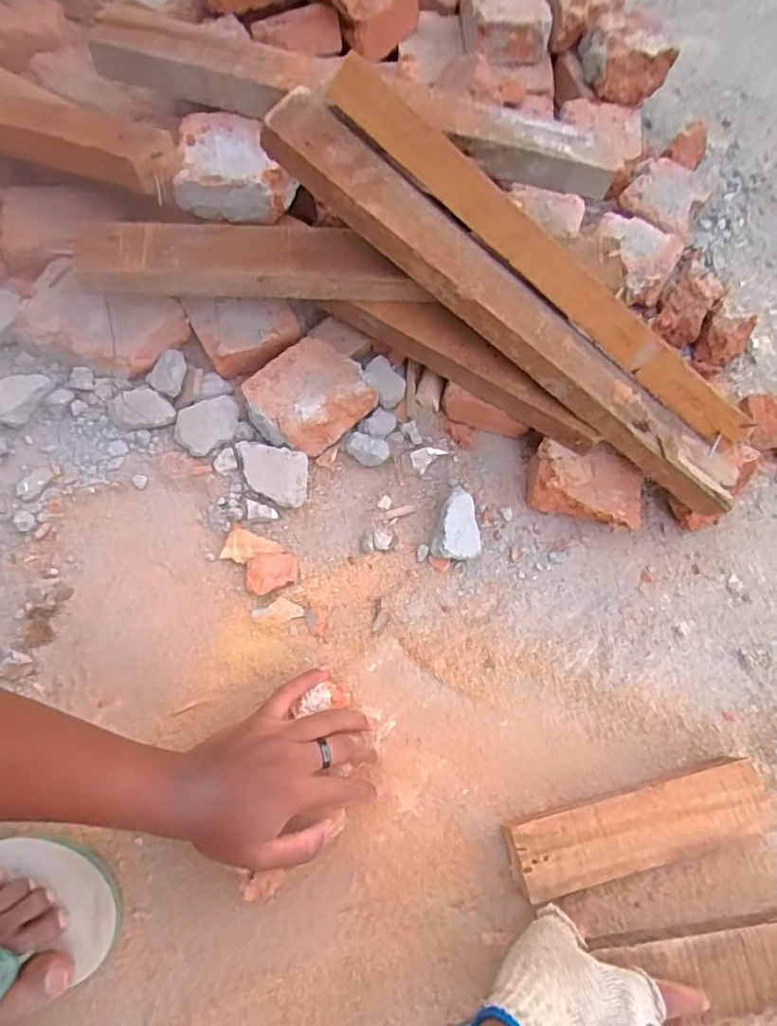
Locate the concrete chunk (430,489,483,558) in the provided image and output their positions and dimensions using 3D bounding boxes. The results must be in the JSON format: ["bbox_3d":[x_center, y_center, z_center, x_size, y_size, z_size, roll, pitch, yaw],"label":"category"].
[{"bbox_3d":[0.071,0.014,0.593,0.046,0.034,0.070,9,67,1],"label":"concrete chunk"}]

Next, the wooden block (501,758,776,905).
[{"bbox_3d":[0.212,0.266,0.500,0.224,0.042,0.063,-11,69,-7],"label":"wooden block"}]

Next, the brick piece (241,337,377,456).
[{"bbox_3d":[-0.085,-0.122,0.618,0.104,0.042,0.120,43,73,13],"label":"brick piece"}]

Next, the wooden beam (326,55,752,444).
[{"bbox_3d":[0.147,-0.210,0.509,0.462,0.039,0.026,36,68,-13],"label":"wooden beam"}]

